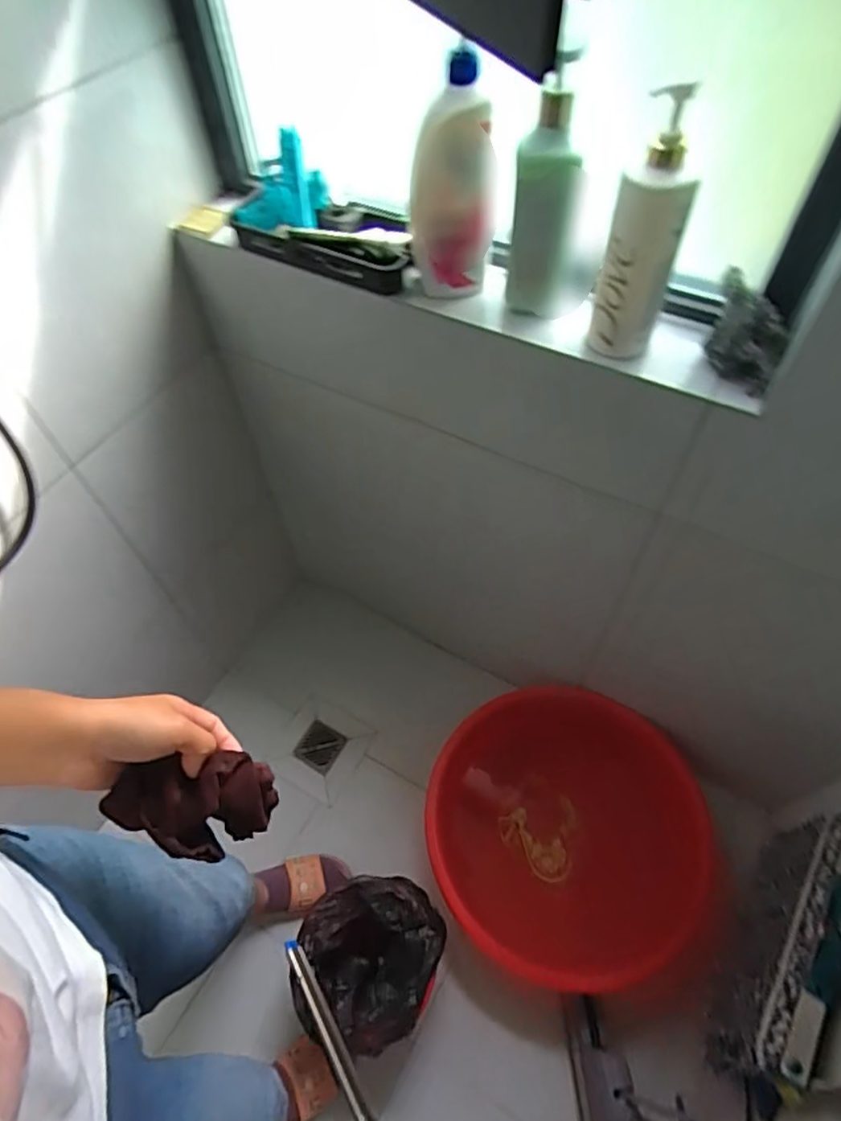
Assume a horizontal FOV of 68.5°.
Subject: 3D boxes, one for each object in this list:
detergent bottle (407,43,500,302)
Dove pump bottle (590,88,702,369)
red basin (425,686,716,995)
[{"bbox_3d":[0.033,-0.418,0.694,0.099,0.214,0.093,0,57,2],"label":"detergent bottle"},{"bbox_3d":[0.221,-0.310,0.615,0.070,0.227,0.058,17,59,13],"label":"Dove pump bottle"},{"bbox_3d":[0.274,0.529,1.233,0.512,0.213,0.514,-1,57,1],"label":"red basin"}]

